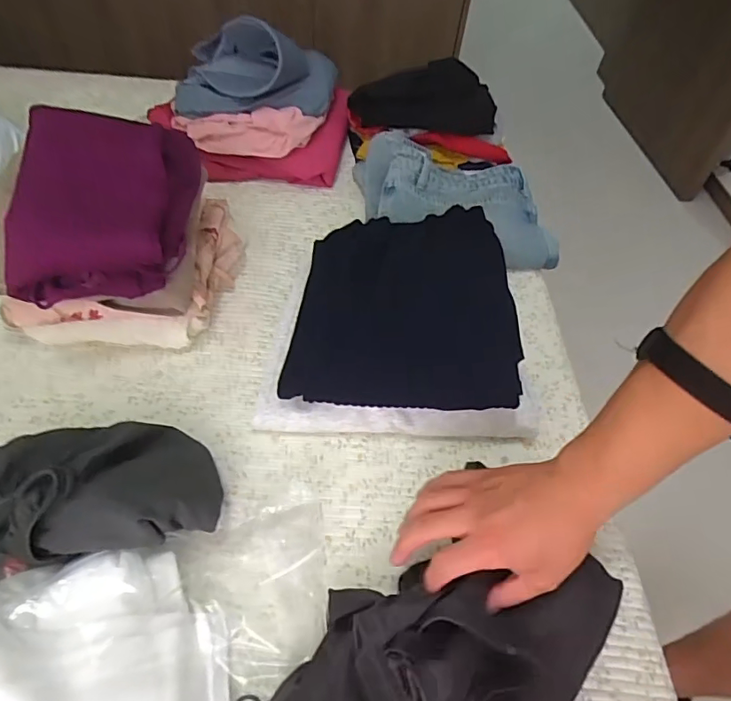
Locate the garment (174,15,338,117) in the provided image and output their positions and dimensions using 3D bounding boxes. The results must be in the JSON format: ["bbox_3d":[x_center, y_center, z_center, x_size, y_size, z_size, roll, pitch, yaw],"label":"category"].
[{"bbox_3d":[-0.175,-0.455,0.822,0.233,0.102,0.151,9,52,0],"label":"garment"}]

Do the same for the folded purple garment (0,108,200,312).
[{"bbox_3d":[-0.284,-0.173,0.563,0.173,0.095,0.226,-1,52,-8],"label":"folded purple garment"}]

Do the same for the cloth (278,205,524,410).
[{"bbox_3d":[0.047,-0.061,0.623,0.253,0.050,0.297,4,51,-1],"label":"cloth"}]

